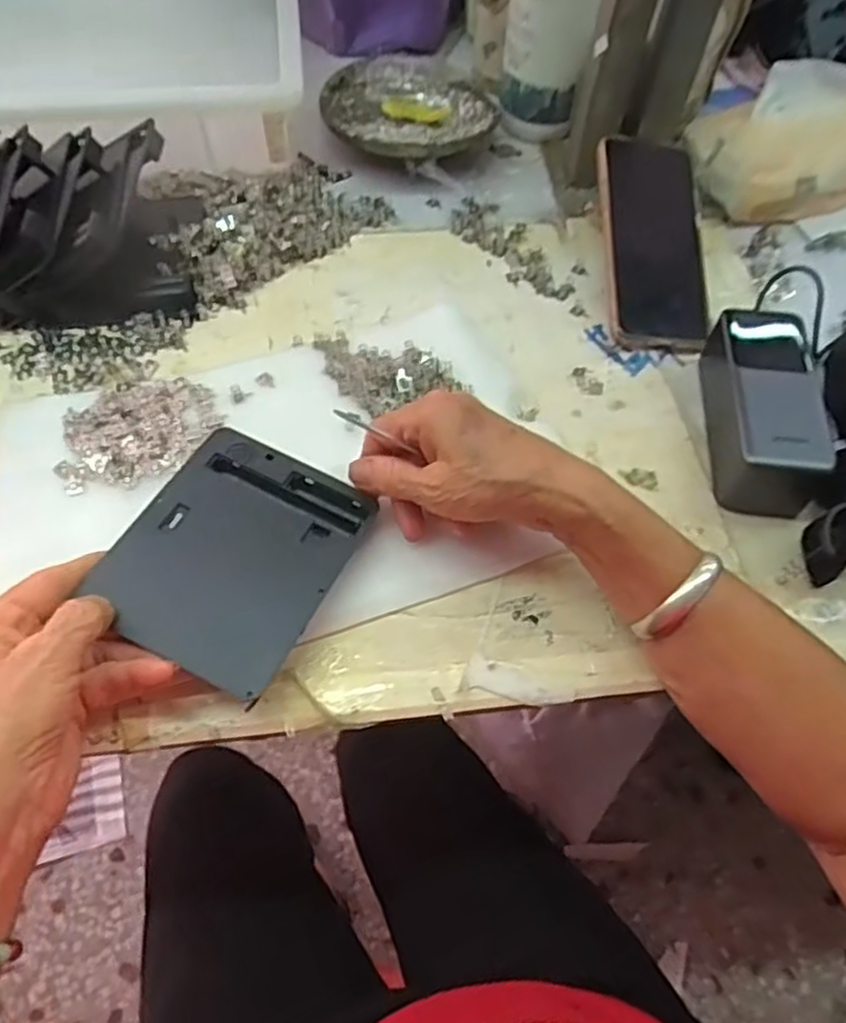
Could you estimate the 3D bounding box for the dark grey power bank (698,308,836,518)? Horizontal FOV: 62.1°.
[{"bbox_3d":[0.213,-0.069,0.442,0.056,0.051,0.136,7,60,1],"label":"dark grey power bank"}]

